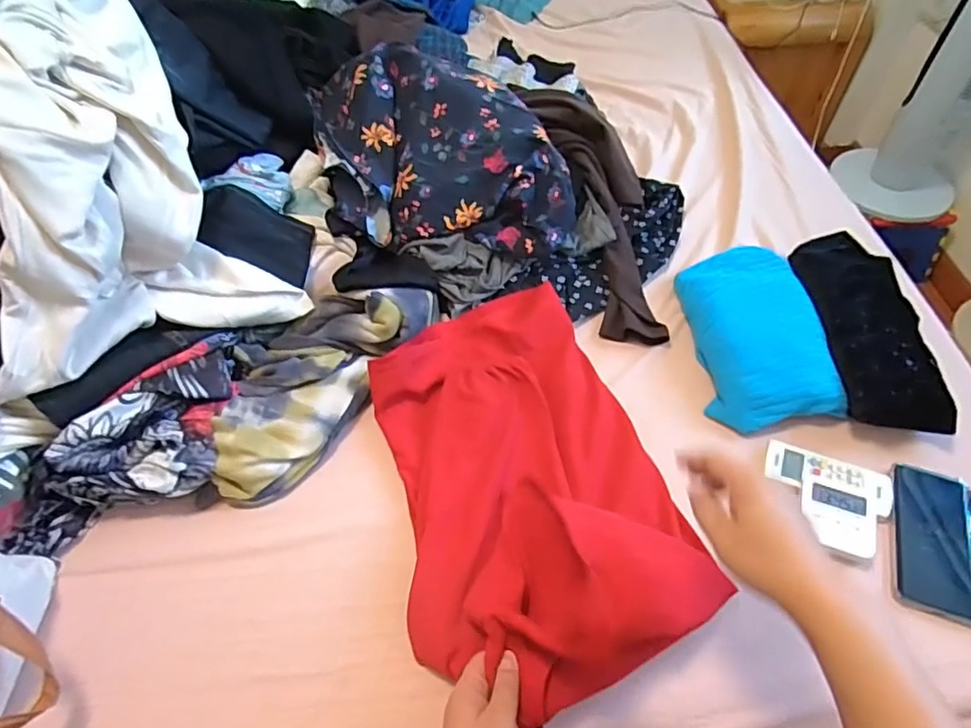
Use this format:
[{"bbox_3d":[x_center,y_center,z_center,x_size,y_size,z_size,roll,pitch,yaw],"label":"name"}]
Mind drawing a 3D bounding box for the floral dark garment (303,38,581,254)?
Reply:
[{"bbox_3d":[-0.081,-0.331,0.873,0.327,0.132,0.427,-16,54,-9],"label":"floral dark garment"}]

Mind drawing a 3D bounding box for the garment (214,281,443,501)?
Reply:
[{"bbox_3d":[-0.230,-0.001,0.734,0.172,0.069,0.352,28,59,21],"label":"garment"}]

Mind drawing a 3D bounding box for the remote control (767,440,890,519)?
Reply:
[{"bbox_3d":[0.393,0.131,0.657,0.129,0.020,0.055,21,57,17],"label":"remote control"}]

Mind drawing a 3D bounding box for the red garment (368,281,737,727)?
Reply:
[{"bbox_3d":[0.031,0.084,0.621,0.290,0.139,0.469,-16,54,-10],"label":"red garment"}]

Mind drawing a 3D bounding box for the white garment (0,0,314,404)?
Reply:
[{"bbox_3d":[-0.492,-0.250,0.636,0.318,0.422,0.370,-34,59,-21],"label":"white garment"}]

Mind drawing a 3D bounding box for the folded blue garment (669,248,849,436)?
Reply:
[{"bbox_3d":[0.364,-0.053,0.779,0.157,0.040,0.305,0,53,2],"label":"folded blue garment"}]

